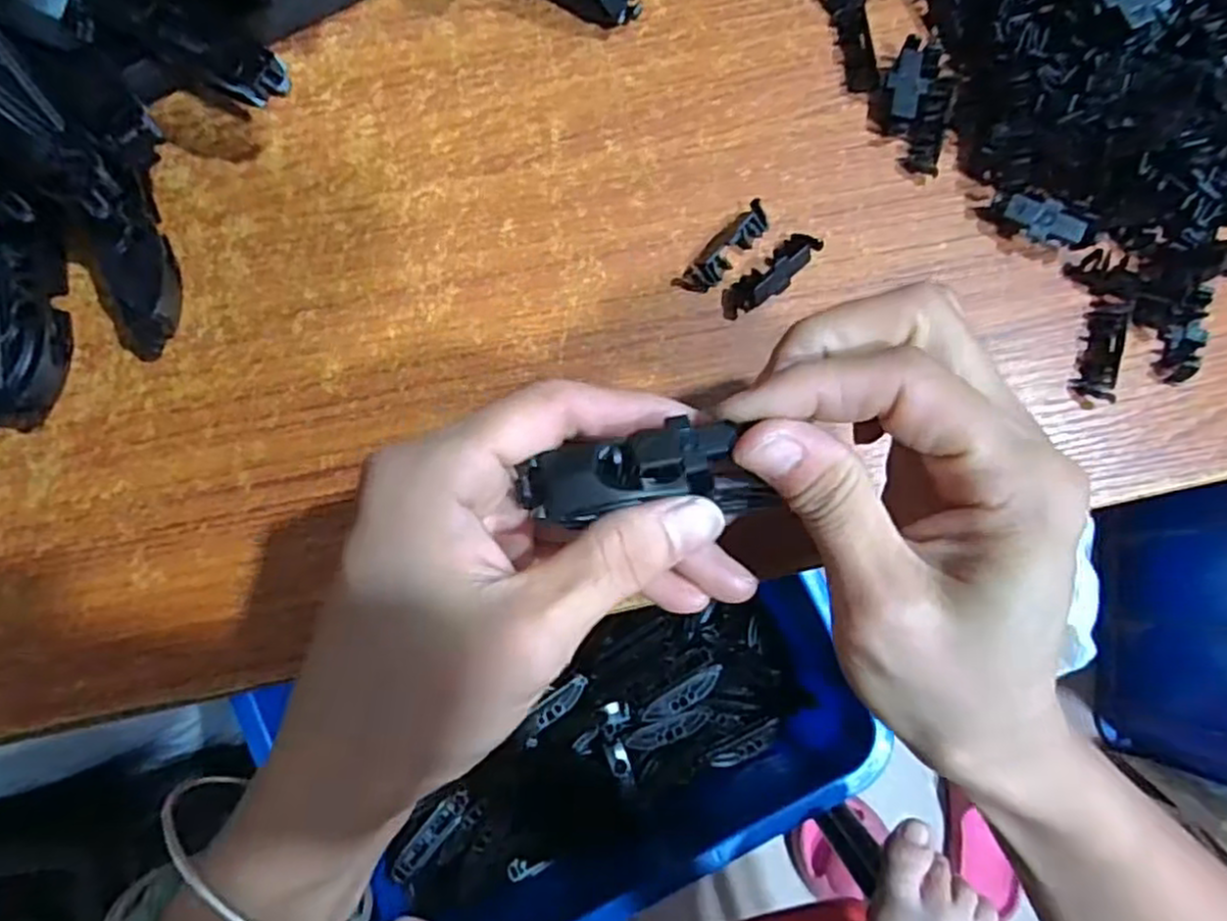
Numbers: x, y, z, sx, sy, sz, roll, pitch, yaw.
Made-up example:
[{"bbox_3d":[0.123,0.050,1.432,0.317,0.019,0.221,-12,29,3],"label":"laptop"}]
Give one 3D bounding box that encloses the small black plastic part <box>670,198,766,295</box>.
[{"bbox_3d":[0.039,-0.073,0.254,0.038,0.009,0.011,-44,85,-7],"label":"small black plastic part"}]

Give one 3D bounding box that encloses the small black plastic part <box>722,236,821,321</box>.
[{"bbox_3d":[0.054,-0.064,0.253,0.040,0.010,0.013,-38,85,-7],"label":"small black plastic part"}]

